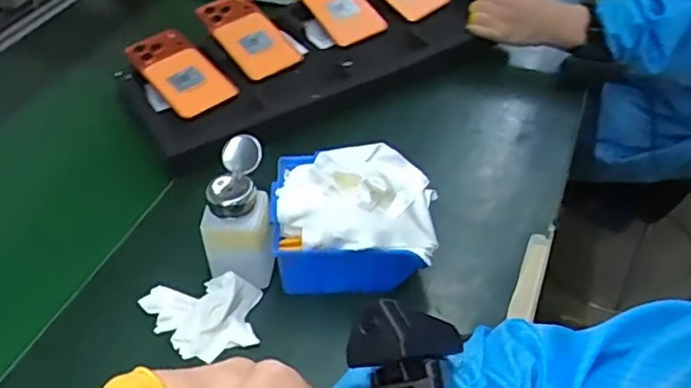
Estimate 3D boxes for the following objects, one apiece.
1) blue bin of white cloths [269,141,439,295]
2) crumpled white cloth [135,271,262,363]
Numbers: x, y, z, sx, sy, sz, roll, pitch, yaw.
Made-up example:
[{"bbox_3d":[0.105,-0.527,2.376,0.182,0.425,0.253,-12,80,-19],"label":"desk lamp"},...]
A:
[{"bbox_3d":[0.008,0.019,0.566,0.142,0.091,0.122,-1,45,4],"label":"blue bin of white cloths"},{"bbox_3d":[-0.125,0.101,0.523,0.098,0.029,0.066,-4,44,1],"label":"crumpled white cloth"}]

